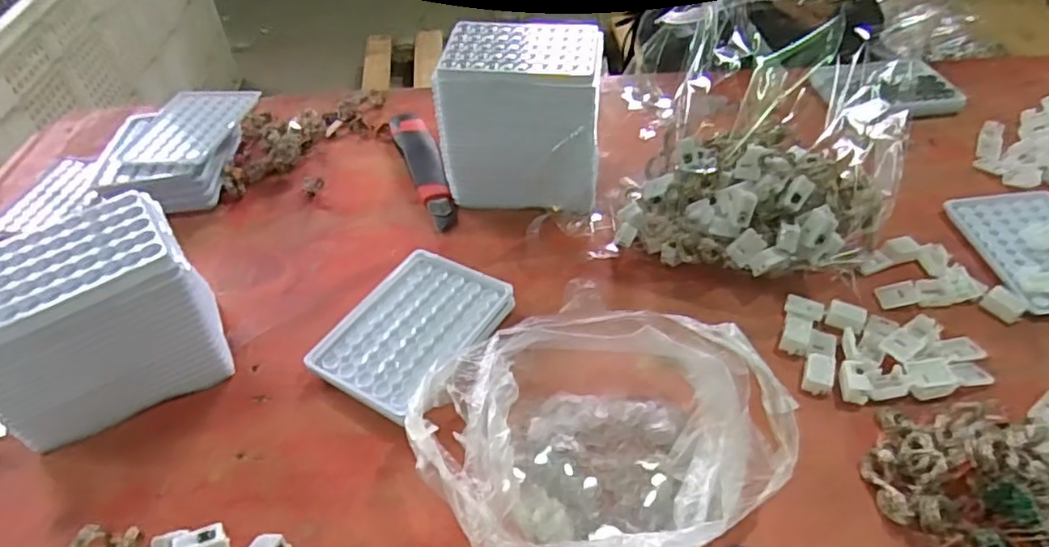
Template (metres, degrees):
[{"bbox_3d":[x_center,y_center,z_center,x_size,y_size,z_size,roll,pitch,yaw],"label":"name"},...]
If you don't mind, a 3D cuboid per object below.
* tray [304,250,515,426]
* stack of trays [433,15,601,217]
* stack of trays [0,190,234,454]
[{"bbox_3d":[-0.081,0.042,0.470,0.099,0.021,0.129,25,51,25],"label":"tray"},{"bbox_3d":[0.000,-0.136,0.551,0.128,0.120,0.104,4,45,7],"label":"stack of trays"},{"bbox_3d":[-0.284,0.031,0.432,0.129,0.106,0.094,-25,49,-21],"label":"stack of trays"}]

